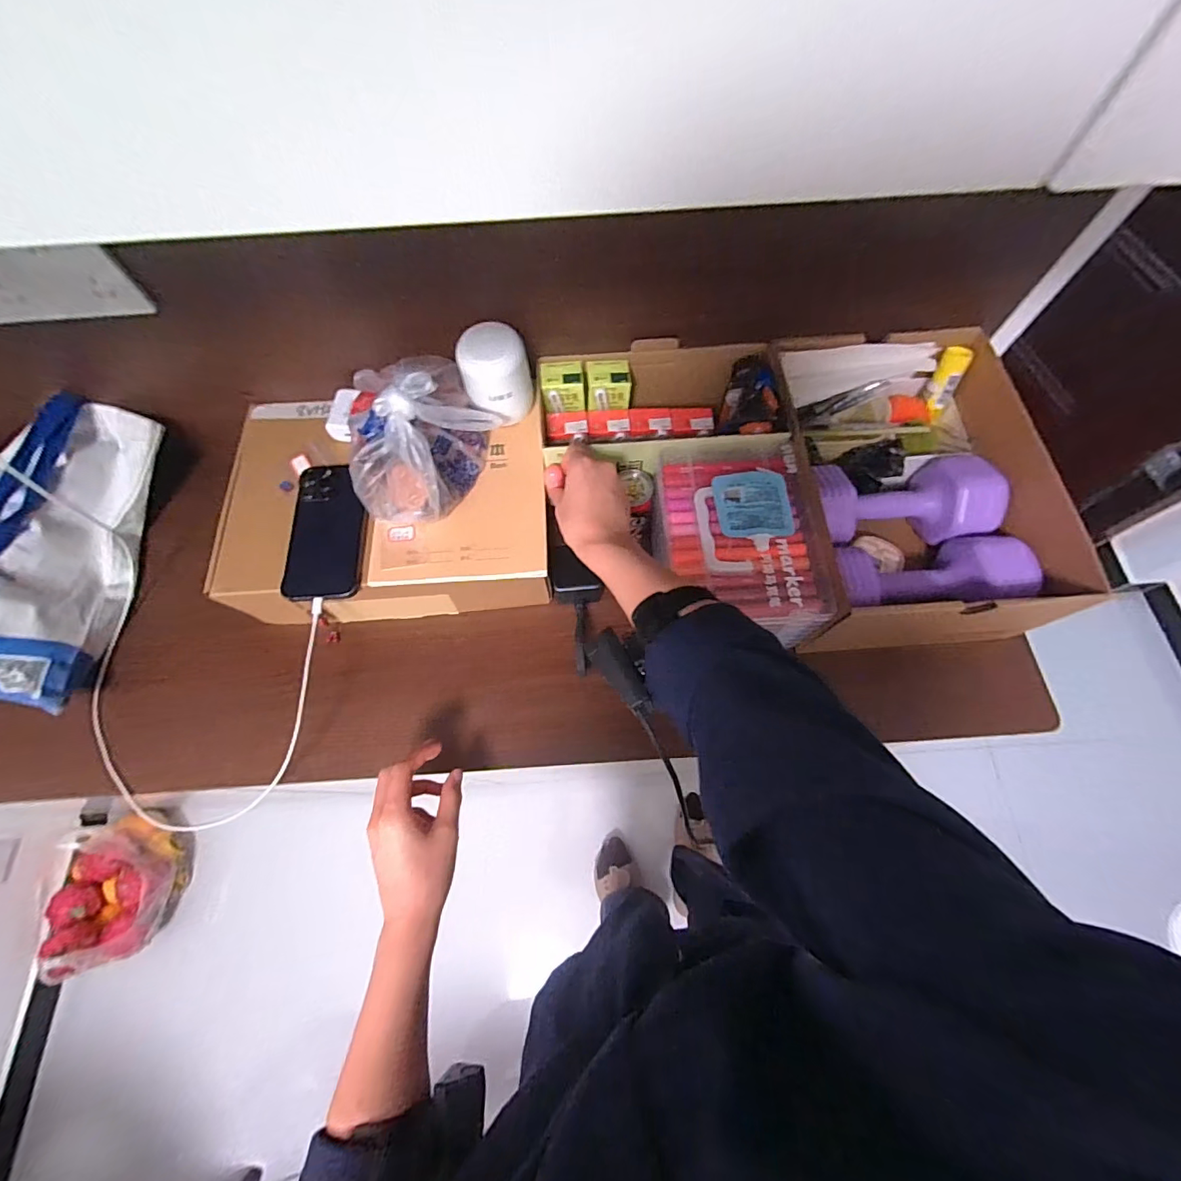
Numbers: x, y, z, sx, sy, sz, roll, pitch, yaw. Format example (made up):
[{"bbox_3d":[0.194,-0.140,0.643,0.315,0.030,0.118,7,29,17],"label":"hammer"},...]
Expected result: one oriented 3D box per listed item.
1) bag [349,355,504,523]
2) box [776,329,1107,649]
[{"bbox_3d":[-0.190,-0.169,0.534,0.139,0.102,0.176,28,71,12],"label":"bag"},{"bbox_3d":[0.361,-0.120,0.593,0.252,0.117,0.349,-1,68,0],"label":"box"}]

